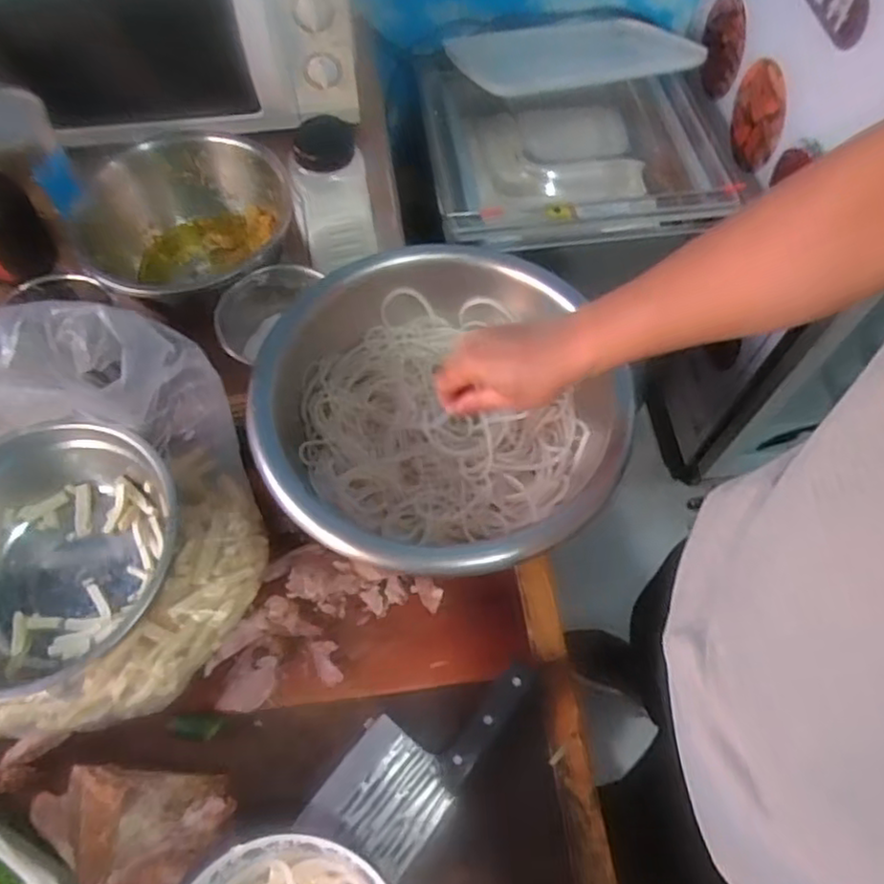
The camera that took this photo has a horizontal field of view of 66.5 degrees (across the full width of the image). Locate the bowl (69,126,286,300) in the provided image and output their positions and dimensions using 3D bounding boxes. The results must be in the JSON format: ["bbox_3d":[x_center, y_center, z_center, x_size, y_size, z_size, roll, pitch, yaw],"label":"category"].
[{"bbox_3d":[-0.280,-0.263,0.809,0.208,0.125,0.245,14,64,7],"label":"bowl"}]

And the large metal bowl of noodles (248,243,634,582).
[{"bbox_3d":[0.003,-0.037,0.664,0.314,0.098,0.331,0,63,0],"label":"large metal bowl of noodles"}]

